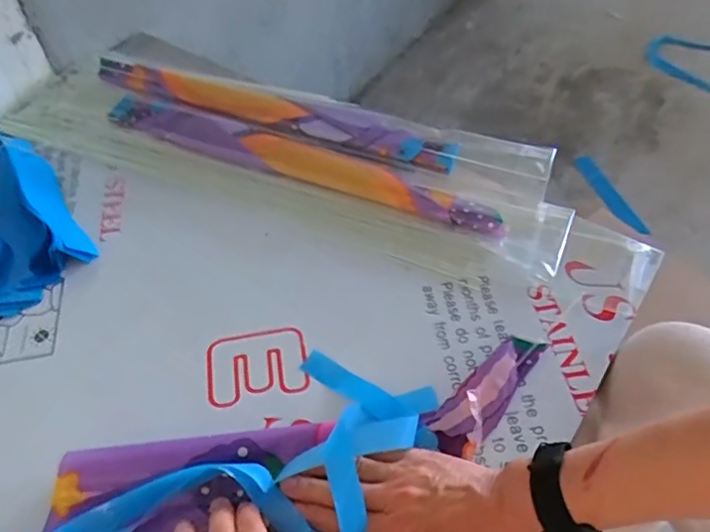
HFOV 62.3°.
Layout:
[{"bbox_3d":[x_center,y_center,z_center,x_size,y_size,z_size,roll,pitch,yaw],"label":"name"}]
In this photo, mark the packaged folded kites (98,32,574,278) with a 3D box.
[{"bbox_3d":[-0.061,-0.163,0.730,0.666,0.038,0.177,20,57,18],"label":"packaged folded kites"}]

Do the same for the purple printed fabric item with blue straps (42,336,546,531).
[{"bbox_3d":[-0.062,0.180,0.457,0.475,0.033,0.226,-32,60,-19],"label":"purple printed fabric item with blue straps"}]

